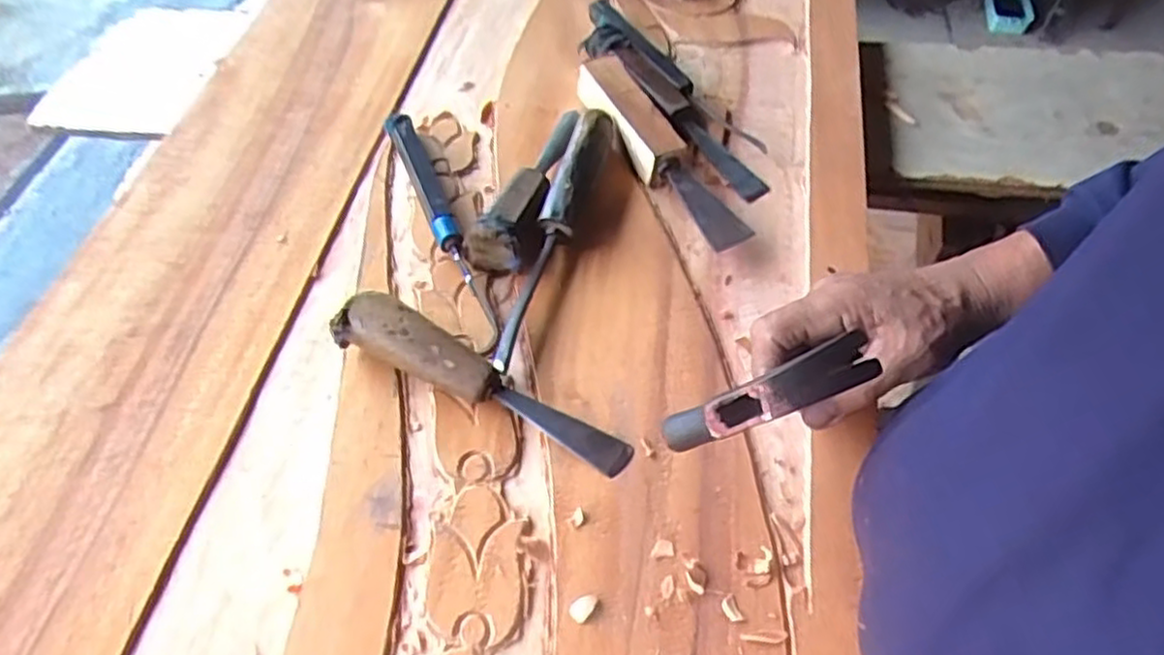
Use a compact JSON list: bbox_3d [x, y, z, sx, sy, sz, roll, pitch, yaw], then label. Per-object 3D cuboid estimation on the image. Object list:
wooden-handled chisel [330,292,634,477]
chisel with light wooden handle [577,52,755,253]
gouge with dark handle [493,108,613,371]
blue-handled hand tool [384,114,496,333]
[{"bbox_3d":[-0.062,0.032,0.478,0.202,0.046,0.035,20,57,14],"label":"wooden-handled chisel"},{"bbox_3d":[0.064,-0.145,0.605,0.054,0.042,0.217,-25,58,-16],"label":"chisel with light wooden handle"},{"bbox_3d":[-0.021,-0.074,0.558,0.032,0.038,0.245,13,56,10],"label":"gouge with dark handle"},{"bbox_3d":[-0.112,-0.092,0.580,0.021,0.027,0.229,-21,57,-13],"label":"blue-handled hand tool"}]

